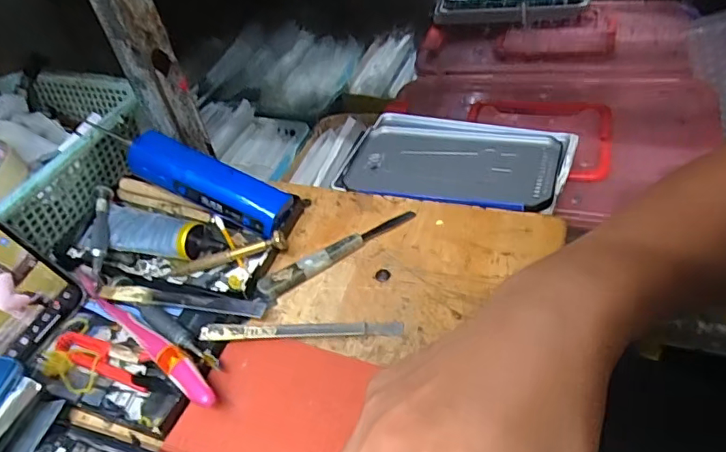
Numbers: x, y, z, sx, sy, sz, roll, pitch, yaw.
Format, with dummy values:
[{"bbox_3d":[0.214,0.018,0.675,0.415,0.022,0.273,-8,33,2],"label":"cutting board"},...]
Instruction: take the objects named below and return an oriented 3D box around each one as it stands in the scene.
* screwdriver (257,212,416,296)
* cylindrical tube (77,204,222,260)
[{"bbox_3d":[-0.017,0.017,0.399,0.131,0.010,0.015,-28,46,-18],"label":"screwdriver"},{"bbox_3d":[-0.170,0.002,0.431,0.133,0.023,0.042,6,46,17],"label":"cylindrical tube"}]

